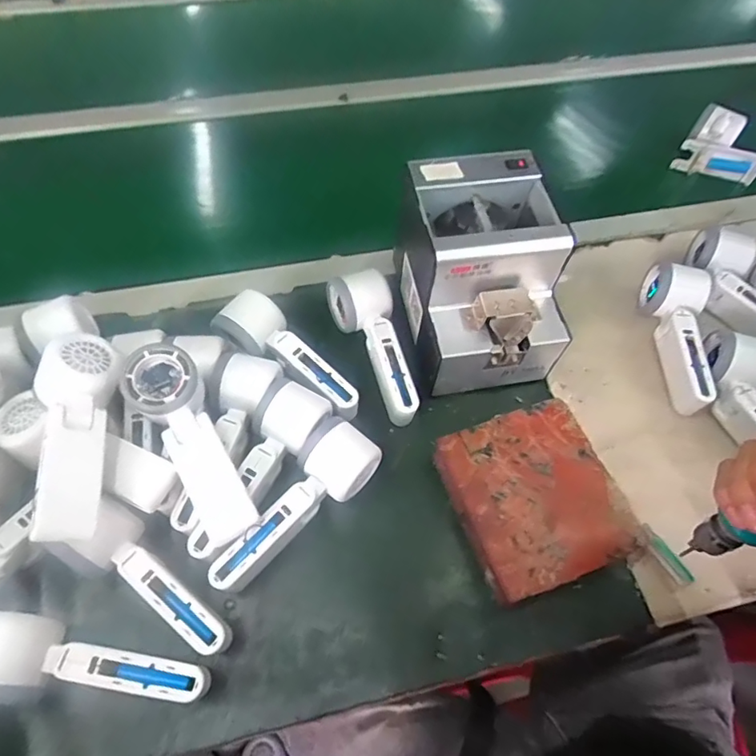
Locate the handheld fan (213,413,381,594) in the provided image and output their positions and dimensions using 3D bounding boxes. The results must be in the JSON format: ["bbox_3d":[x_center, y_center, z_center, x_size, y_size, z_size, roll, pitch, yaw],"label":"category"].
[{"bbox_3d":[-0.068,0.110,0.435,0.061,0.050,0.167,36,64,17],"label":"handheld fan"}]

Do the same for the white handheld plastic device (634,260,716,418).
[{"bbox_3d":[0.318,-0.046,0.542,0.054,0.054,0.161,11,60,4],"label":"white handheld plastic device"}]

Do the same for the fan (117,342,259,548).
[{"bbox_3d":[-0.152,0.054,0.424,0.054,0.054,0.165,-26,80,-17],"label":"fan"}]

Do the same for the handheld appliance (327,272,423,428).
[{"bbox_3d":[-0.003,-0.028,0.507,0.059,0.062,0.155,-14,61,-10],"label":"handheld appliance"}]

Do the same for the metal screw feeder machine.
[{"bbox_3d":[0.097,-0.094,0.496,0.122,0.153,0.164,-10,60,-8],"label":"metal screw feeder machine"}]

